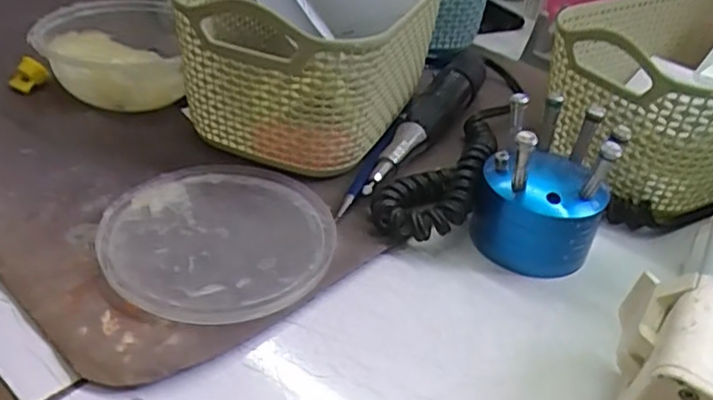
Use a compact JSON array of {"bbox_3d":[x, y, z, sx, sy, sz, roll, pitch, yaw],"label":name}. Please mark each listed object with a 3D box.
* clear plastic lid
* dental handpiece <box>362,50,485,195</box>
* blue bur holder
[{"bbox_3d":[-0.064,0.016,0.296,0.102,0.008,0.105,3,36,-2],"label":"clear plastic lid"},{"bbox_3d":[0.046,-0.049,0.381,0.022,0.030,0.159,19,39,18],"label":"dental handpiece"},{"bbox_3d":[0.090,-0.006,0.302,0.060,0.069,0.055,21,39,21],"label":"blue bur holder"}]

